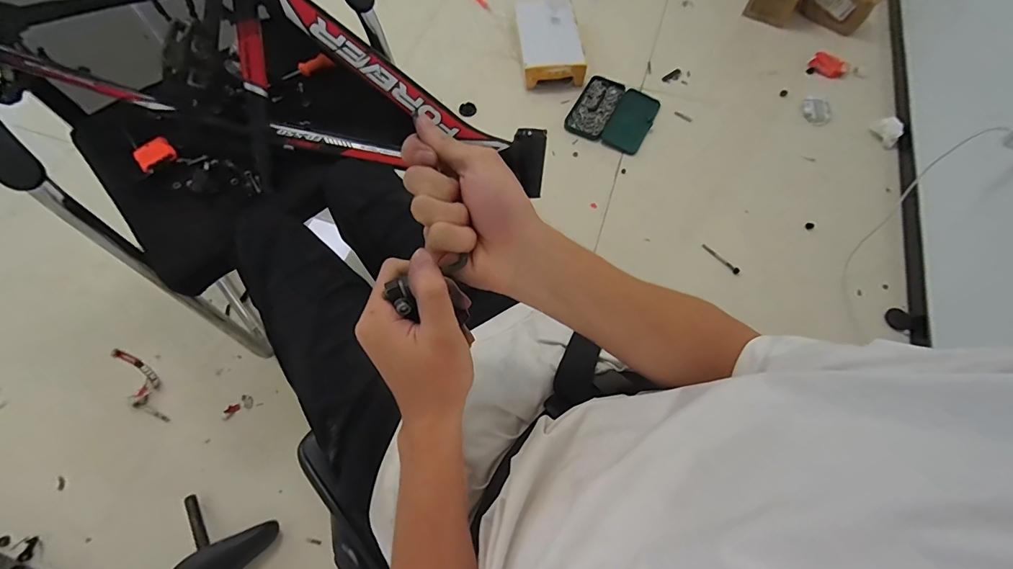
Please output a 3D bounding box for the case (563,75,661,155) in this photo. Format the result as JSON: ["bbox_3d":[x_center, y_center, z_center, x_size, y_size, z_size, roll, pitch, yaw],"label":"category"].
[{"bbox_3d":[0.337,-0.540,1.367,0.248,0.031,0.259,25,67,11],"label":"case"}]

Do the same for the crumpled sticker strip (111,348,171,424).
[{"bbox_3d":[-0.850,0.230,1.003,0.063,0.022,0.233,-34,70,-16],"label":"crumpled sticker strip"}]

